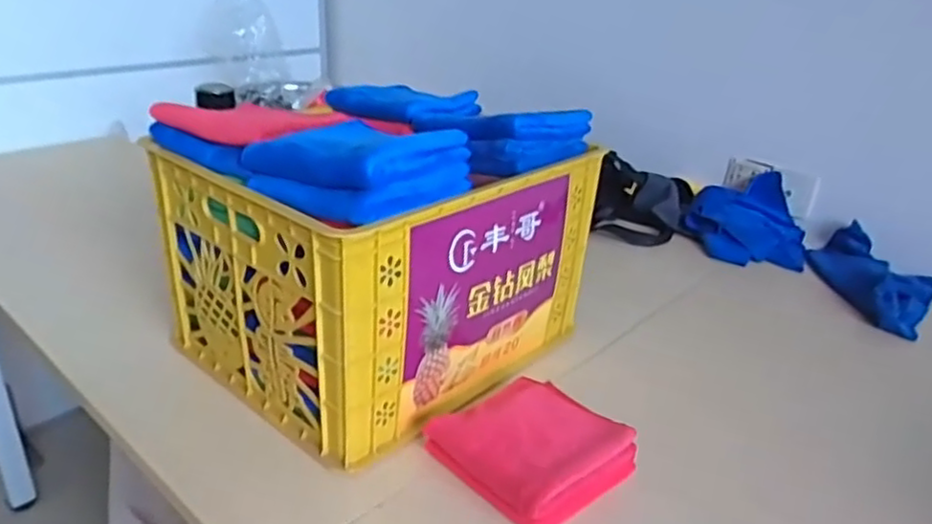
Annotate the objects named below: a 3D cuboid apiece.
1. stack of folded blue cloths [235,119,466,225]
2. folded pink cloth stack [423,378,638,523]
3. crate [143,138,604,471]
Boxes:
[{"bbox_3d":[-0.106,-0.107,0.717,0.164,0.063,0.172,20,30,34],"label":"stack of folded blue cloths"},{"bbox_3d":[0.072,0.201,0.758,0.170,0.045,0.164,-18,32,-37],"label":"folded pink cloth stack"},{"bbox_3d":[-0.112,-0.011,0.928,0.383,0.276,0.455,19,30,33],"label":"crate"}]

